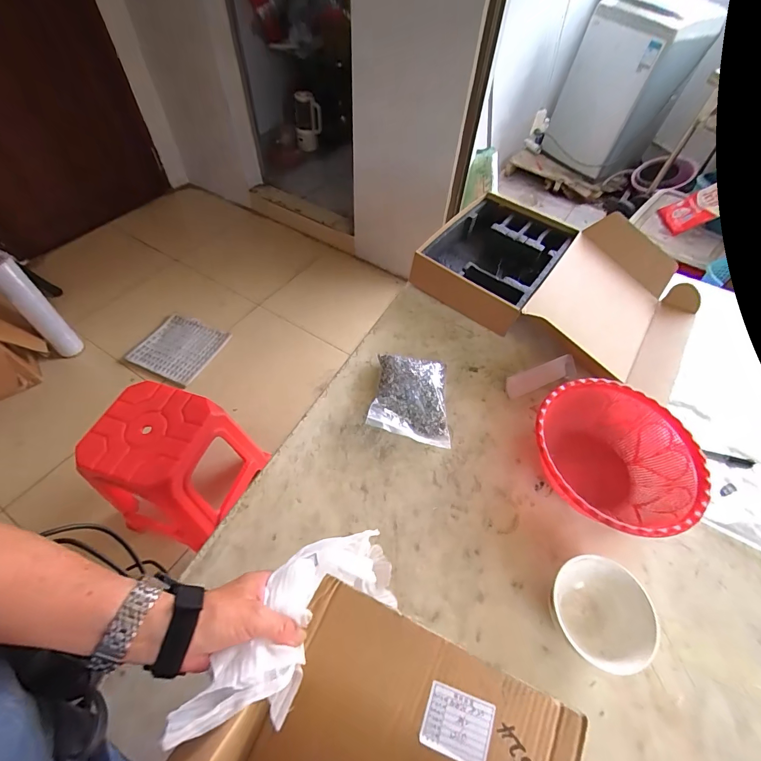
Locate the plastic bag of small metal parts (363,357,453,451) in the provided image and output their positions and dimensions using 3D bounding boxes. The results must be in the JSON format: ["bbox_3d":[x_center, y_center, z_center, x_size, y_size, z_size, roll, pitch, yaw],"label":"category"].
[{"bbox_3d":[0.052,0.031,0.691,0.143,0.039,0.178,4,56,0],"label":"plastic bag of small metal parts"}]

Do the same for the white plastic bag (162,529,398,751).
[{"bbox_3d":[-0.076,0.236,0.377,0.100,0.091,0.255,40,35,21],"label":"white plastic bag"}]

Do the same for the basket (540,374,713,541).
[{"bbox_3d":[0.367,0.126,0.611,0.244,0.088,0.242,1,57,-2],"label":"basket"}]

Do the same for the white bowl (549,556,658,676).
[{"bbox_3d":[0.284,0.298,0.499,0.108,0.059,0.123,-31,63,-21],"label":"white bowl"}]

